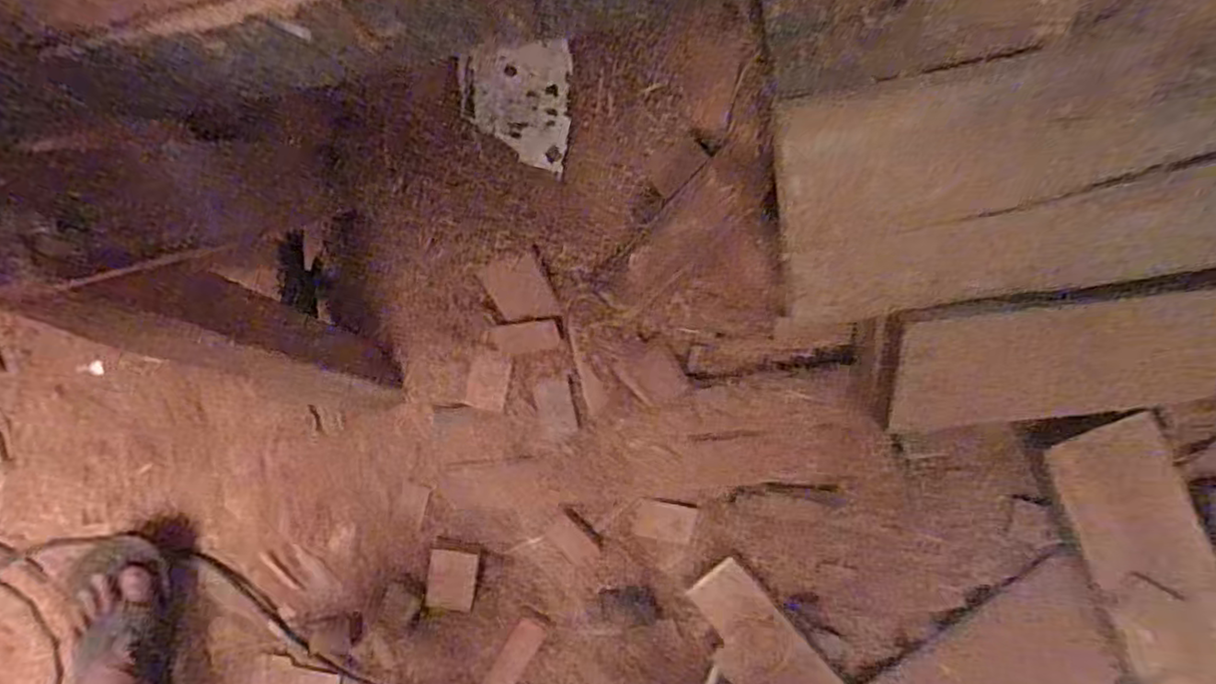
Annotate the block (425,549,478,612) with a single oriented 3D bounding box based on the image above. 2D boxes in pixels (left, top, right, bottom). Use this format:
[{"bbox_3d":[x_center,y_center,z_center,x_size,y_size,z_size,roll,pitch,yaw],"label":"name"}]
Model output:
[{"bbox_3d":[-0.180,0.275,0.782,0.055,0.010,0.067,8,82,6],"label":"block"}]

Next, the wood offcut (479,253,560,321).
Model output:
[{"bbox_3d":[-0.085,-0.049,0.645,0.056,0.008,0.068,-15,122,17],"label":"wood offcut"}]

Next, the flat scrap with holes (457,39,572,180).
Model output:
[{"bbox_3d":[-0.075,-0.191,0.562,0.086,0.106,0.005,-4,42,-7],"label":"flat scrap with holes"}]

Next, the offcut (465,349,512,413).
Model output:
[{"bbox_3d":[-0.126,0.041,0.719,0.044,0.006,0.069,16,111,5],"label":"offcut"}]

